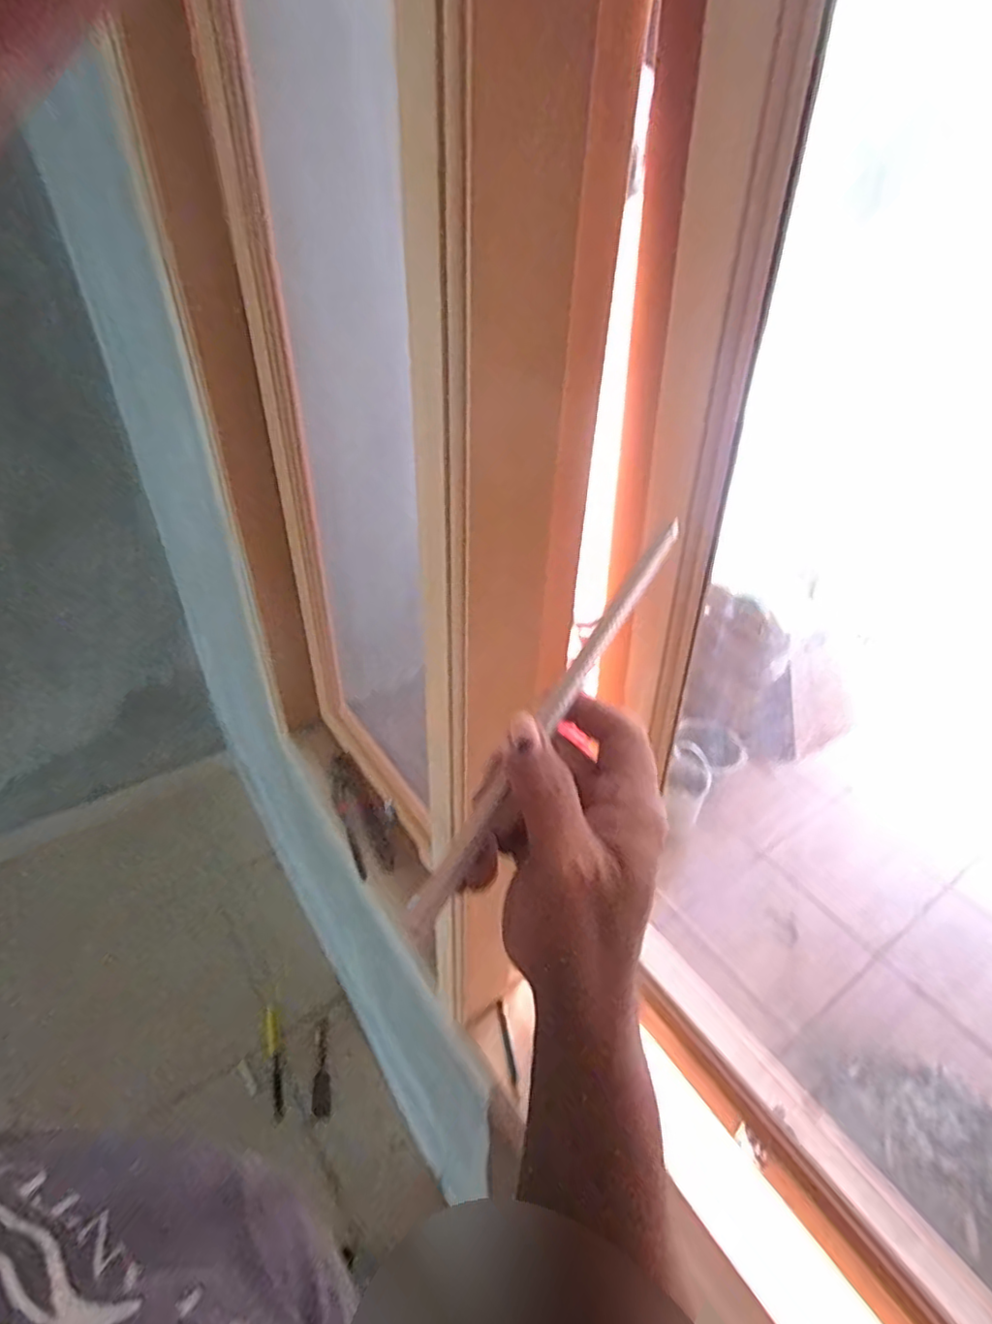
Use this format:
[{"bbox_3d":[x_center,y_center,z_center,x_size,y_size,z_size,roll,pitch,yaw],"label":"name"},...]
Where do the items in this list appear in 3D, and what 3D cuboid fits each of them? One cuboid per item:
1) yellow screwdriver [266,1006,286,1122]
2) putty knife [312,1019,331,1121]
[{"bbox_3d":[-0.519,0.928,1.471,0.031,0.023,0.253,-10,41,-17],"label":"yellow screwdriver"},{"bbox_3d":[-0.401,0.935,1.442,0.040,0.022,0.201,-6,40,-13],"label":"putty knife"}]

